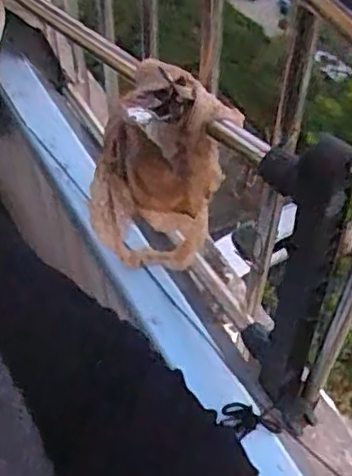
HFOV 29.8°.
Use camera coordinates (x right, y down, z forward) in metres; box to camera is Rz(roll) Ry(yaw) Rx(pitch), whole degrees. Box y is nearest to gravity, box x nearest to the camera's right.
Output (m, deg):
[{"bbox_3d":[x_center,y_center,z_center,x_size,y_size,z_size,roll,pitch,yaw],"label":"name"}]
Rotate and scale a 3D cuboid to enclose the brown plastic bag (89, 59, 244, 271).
[{"bbox_3d":[-0.014,-0.052,0.763,0.119,0.268,0.135,30,59,19],"label":"brown plastic bag"}]

